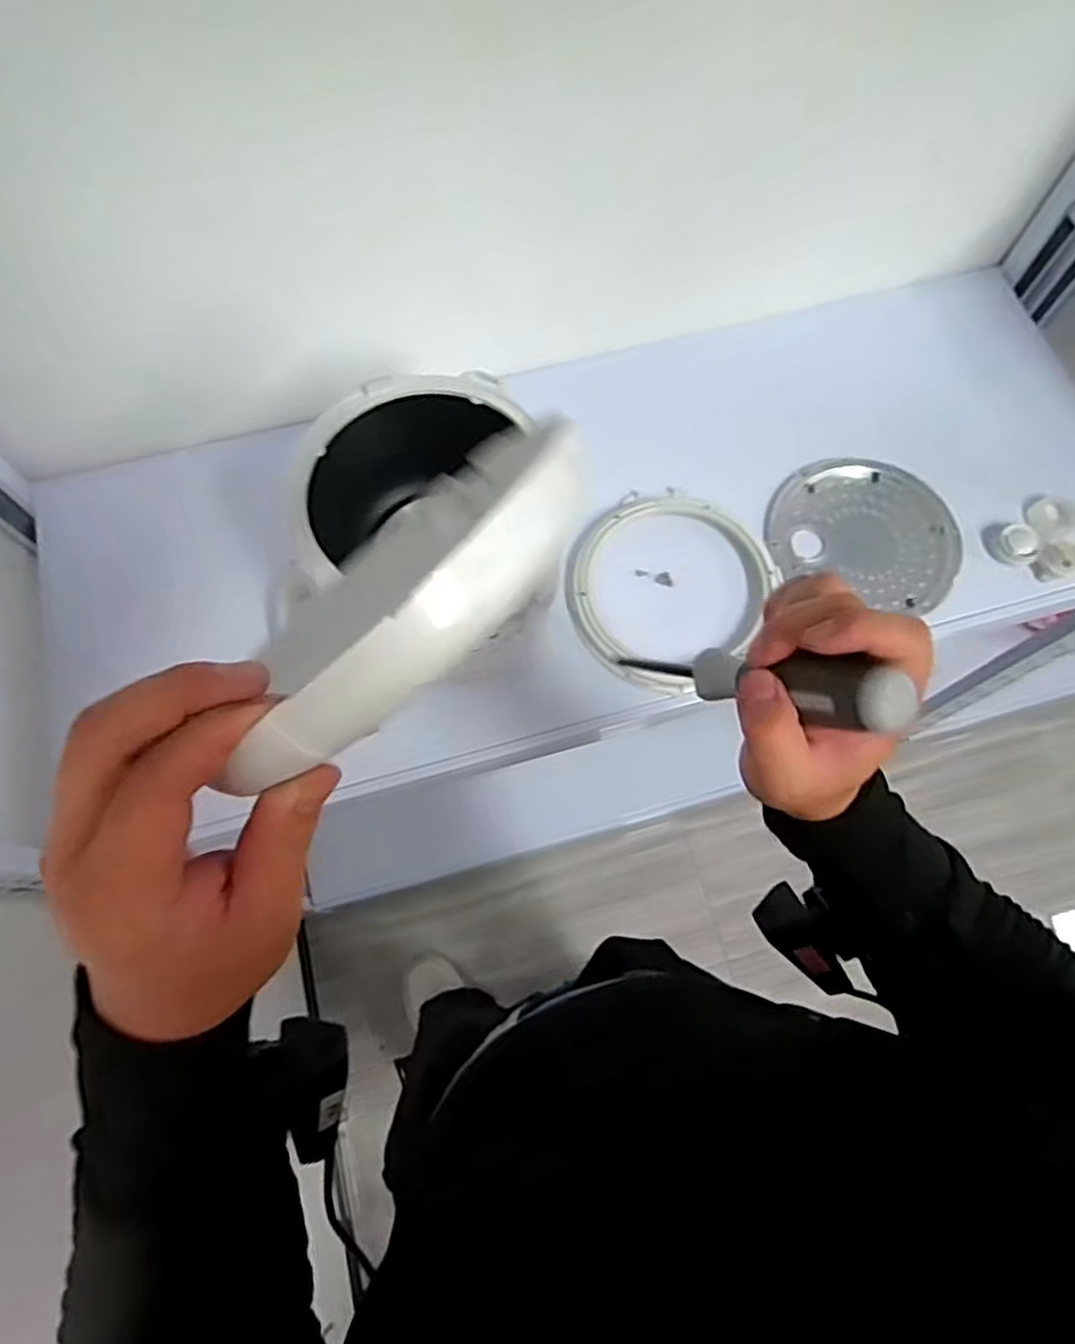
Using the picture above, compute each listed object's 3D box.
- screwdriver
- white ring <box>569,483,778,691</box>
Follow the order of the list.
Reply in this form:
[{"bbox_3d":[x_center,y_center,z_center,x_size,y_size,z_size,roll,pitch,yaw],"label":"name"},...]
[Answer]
[{"bbox_3d":[0.100,0.004,0.364,0.027,0.169,0.026,-3,96,-27],"label":"screwdriver"},{"bbox_3d":[0.123,-0.084,0.707,0.184,0.019,0.193,0,71,-1],"label":"white ring"}]

